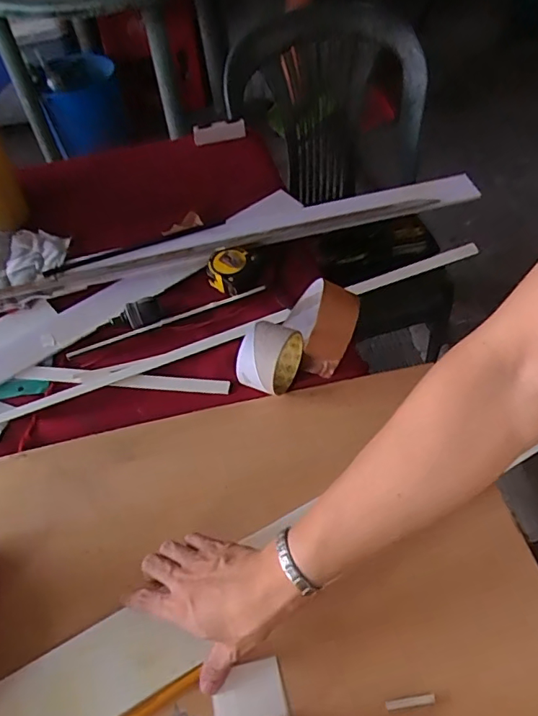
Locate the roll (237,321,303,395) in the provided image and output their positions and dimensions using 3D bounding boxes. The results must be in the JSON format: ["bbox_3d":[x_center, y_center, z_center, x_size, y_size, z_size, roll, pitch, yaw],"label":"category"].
[{"bbox_3d":[0.001,-0.001,0.601,0.051,0.073,0.077,19,58,16],"label":"roll"}]

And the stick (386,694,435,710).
[{"bbox_3d":[0.121,0.294,0.435,0.044,0.005,0.007,-8,55,-2],"label":"stick"}]

